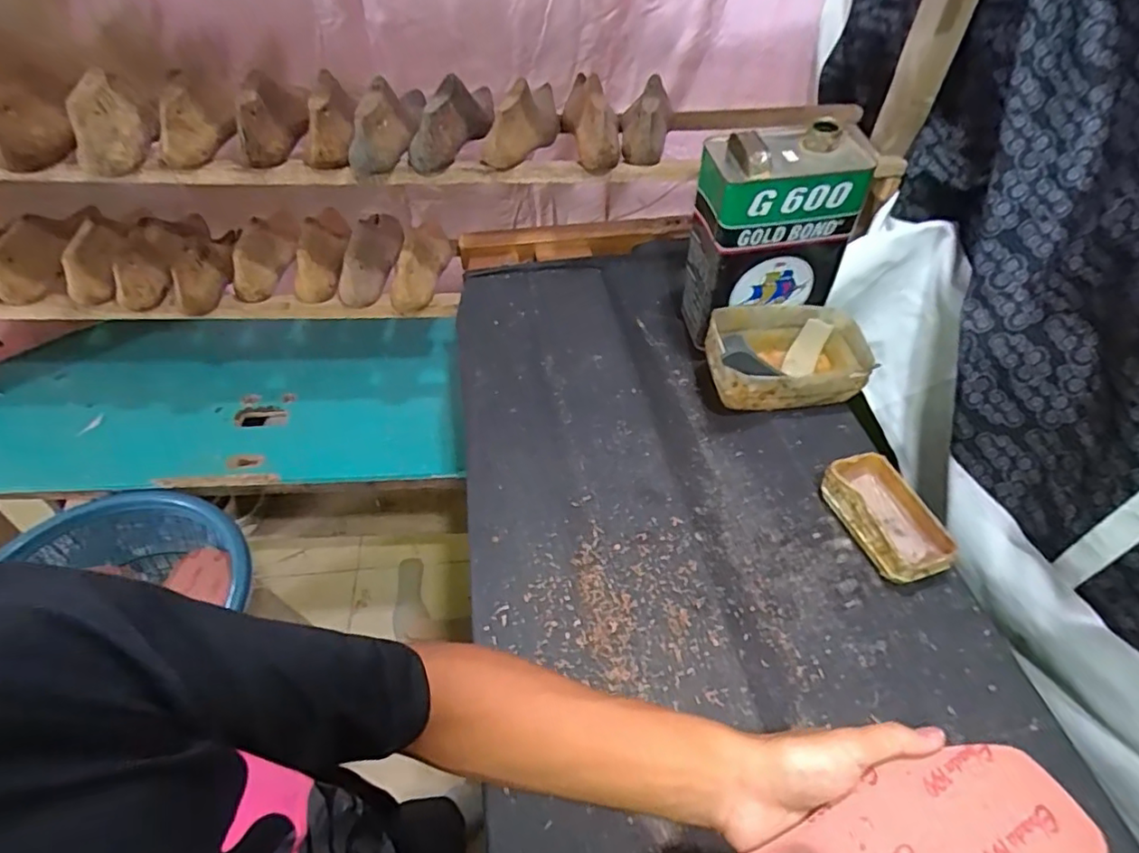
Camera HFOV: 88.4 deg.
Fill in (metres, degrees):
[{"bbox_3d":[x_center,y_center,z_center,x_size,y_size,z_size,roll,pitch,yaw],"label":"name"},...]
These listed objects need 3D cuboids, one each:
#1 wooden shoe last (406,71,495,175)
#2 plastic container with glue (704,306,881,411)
[{"bbox_3d":[-0.148,-0.391,0.745,0.045,0.076,0.166,16,49,11],"label":"wooden shoe last"},{"bbox_3d":[0.265,-0.084,0.708,0.197,0.074,0.127,-4,48,-5],"label":"plastic container with glue"}]

